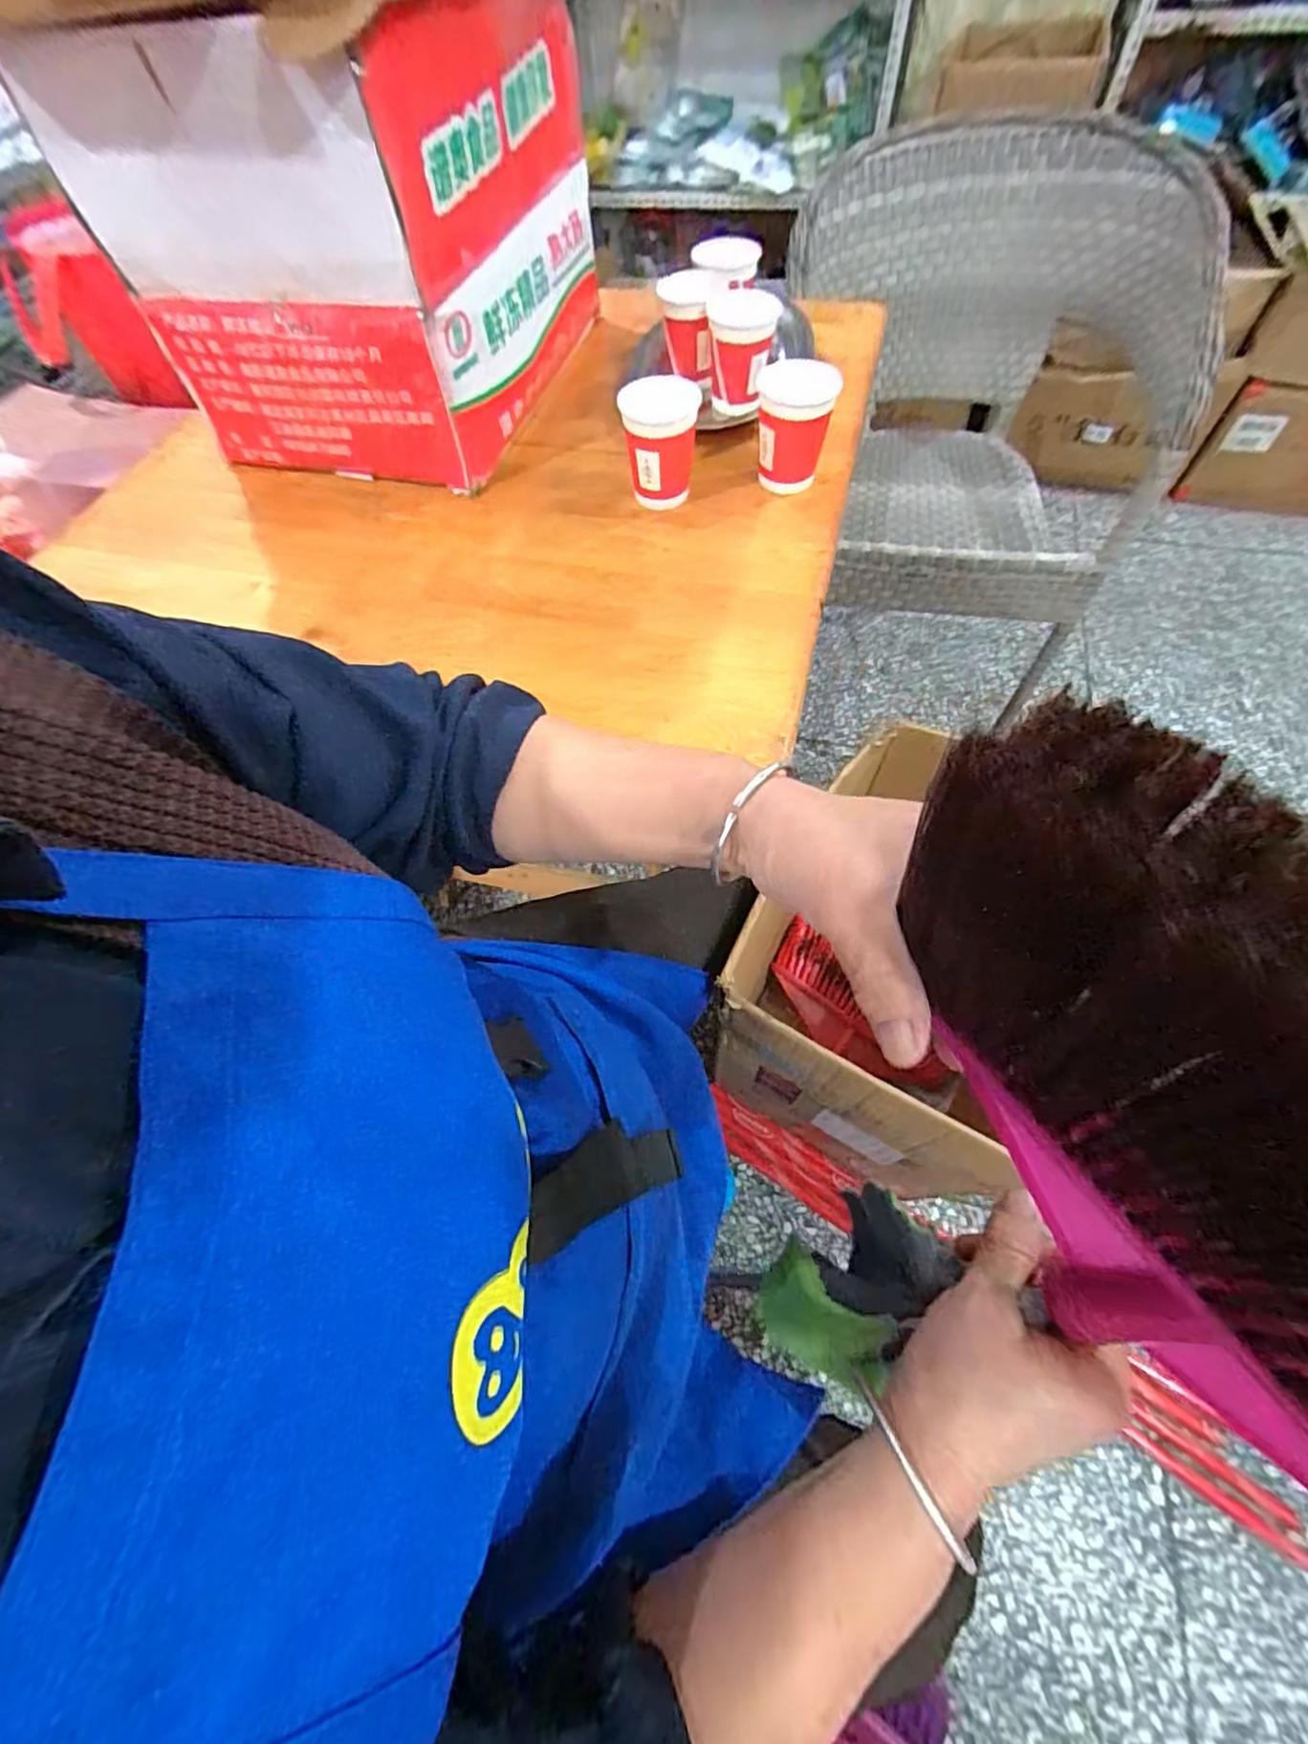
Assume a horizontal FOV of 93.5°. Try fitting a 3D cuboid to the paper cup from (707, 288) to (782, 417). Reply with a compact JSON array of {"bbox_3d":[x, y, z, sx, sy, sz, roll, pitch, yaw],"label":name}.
[{"bbox_3d":[0.089,-0.526,0.625,0.068,0.085,0.077,2,62,4],"label":"paper cup"}]

